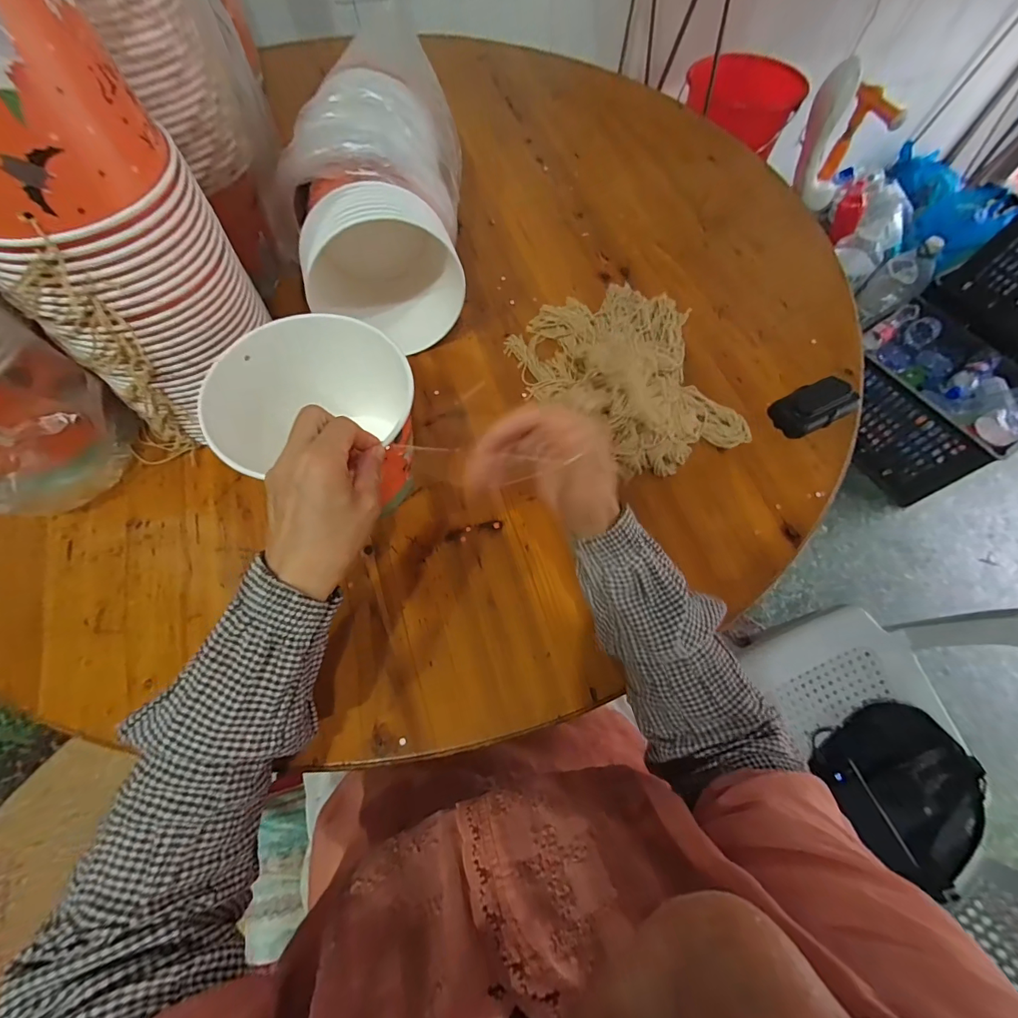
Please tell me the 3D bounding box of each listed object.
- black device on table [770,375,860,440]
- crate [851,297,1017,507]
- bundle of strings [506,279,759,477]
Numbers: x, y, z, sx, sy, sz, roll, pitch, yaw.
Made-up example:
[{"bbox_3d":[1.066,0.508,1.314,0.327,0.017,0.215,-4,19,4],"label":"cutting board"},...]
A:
[{"bbox_3d":[0.369,-0.124,0.524,0.100,0.025,0.051,-23,68,-13],"label":"black device on table"},{"bbox_3d":[1.259,-0.336,1.344,0.360,0.334,0.475,-32,70,-16],"label":"crate"},{"bbox_3d":[0.137,-0.178,0.505,0.215,0.088,0.268,-18,67,-10],"label":"bundle of strings"}]

